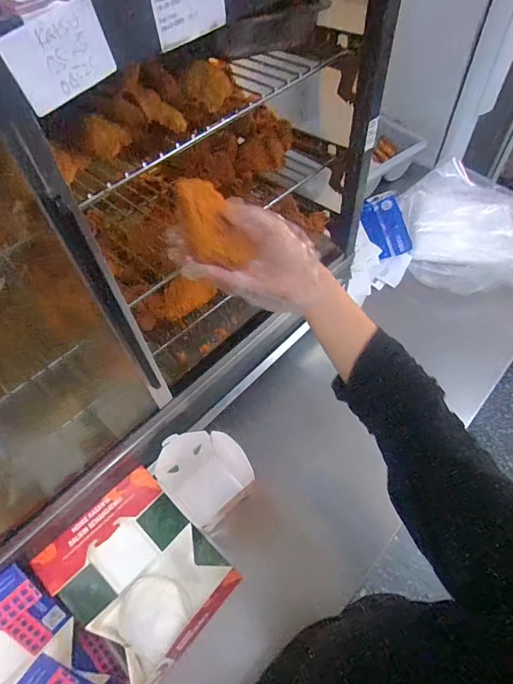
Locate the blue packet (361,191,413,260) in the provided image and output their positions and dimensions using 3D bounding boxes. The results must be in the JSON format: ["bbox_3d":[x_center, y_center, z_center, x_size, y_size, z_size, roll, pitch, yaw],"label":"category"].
[{"bbox_3d":[0.280,-0.259,0.887,0.081,0.029,0.167,-19,65,21],"label":"blue packet"}]

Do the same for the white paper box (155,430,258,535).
[{"bbox_3d":[-0.082,0.207,0.648,0.125,0.075,0.147,-36,90,-13],"label":"white paper box"}]

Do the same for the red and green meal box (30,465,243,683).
[{"bbox_3d":[-0.160,0.314,0.556,0.180,0.084,0.216,-42,82,-19],"label":"red and green meal box"}]

